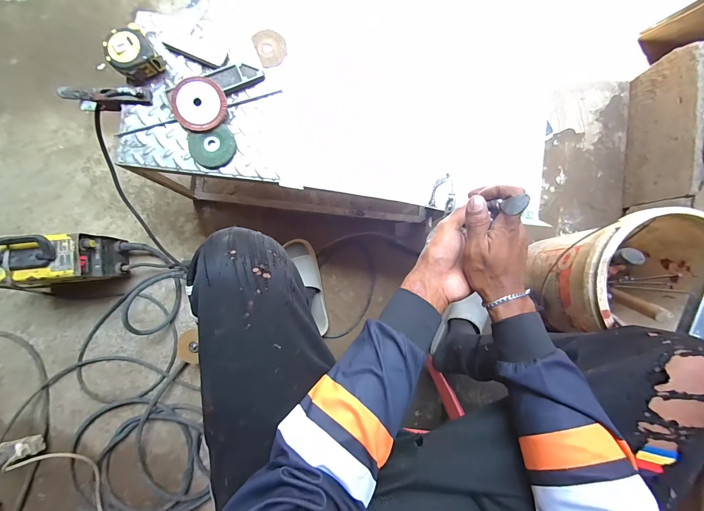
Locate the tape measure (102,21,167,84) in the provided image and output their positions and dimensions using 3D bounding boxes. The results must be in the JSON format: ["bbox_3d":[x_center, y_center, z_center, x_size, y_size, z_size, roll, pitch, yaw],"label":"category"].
[{"bbox_3d":[-0.403,-0.370,0.546,0.079,0.039,0.088,-37,90,-3],"label":"tape measure"}]

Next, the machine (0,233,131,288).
[{"bbox_3d":[-0.716,0.017,0.738,0.223,0.207,0.111,-6,88,-2],"label":"machine"}]

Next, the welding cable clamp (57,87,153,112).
[{"bbox_3d":[-0.461,-0.297,0.576,0.165,0.054,0.029,2,88,-2],"label":"welding cable clamp"}]

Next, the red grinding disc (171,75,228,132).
[{"bbox_3d":[-0.285,-0.279,0.554,0.096,0.020,0.093,-3,99,-17],"label":"red grinding disc"}]

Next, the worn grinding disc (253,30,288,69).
[{"bbox_3d":[-0.157,-0.404,0.581,0.056,0.006,0.076,-22,89,-2],"label":"worn grinding disc"}]

